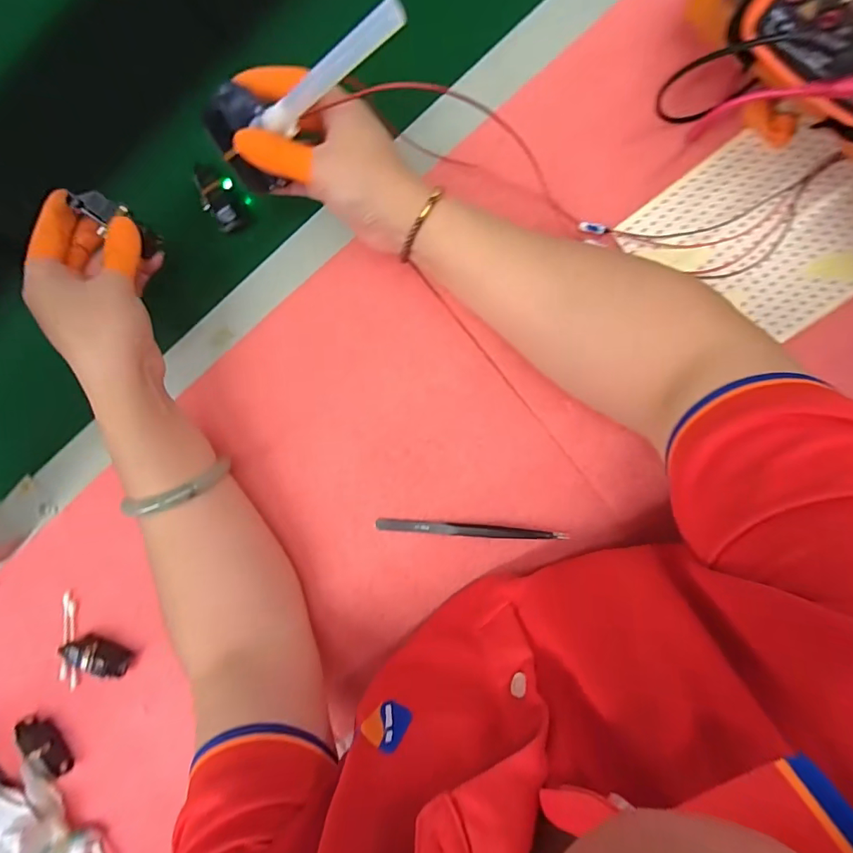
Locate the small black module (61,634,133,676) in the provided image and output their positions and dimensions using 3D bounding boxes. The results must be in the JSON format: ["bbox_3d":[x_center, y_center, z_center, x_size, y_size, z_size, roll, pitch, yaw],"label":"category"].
[{"bbox_3d":[-0.263,0.181,0.368,0.051,0.023,0.022,13,94,7],"label":"small black module"}]

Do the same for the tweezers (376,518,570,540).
[{"bbox_3d":[0.030,0.075,0.332,0.135,0.005,0.009,3,93,7],"label":"tweezers"}]

